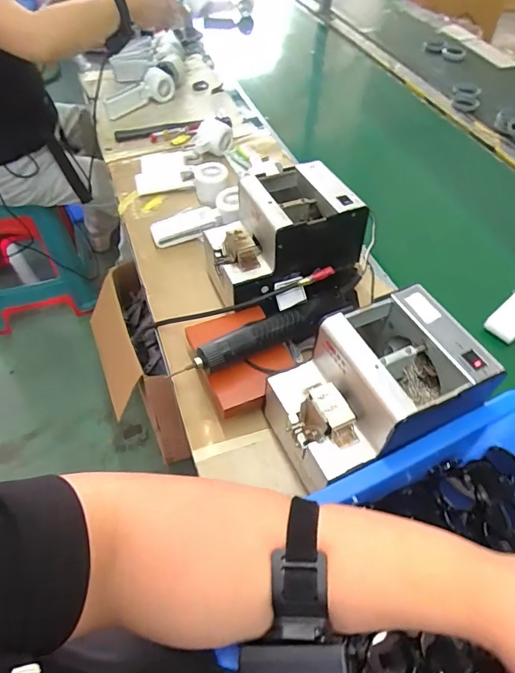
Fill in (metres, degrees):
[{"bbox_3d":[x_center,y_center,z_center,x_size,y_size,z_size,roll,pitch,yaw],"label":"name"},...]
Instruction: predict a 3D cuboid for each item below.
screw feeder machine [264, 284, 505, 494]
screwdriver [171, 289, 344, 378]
[{"bbox_3d":[0.115,0.056,0.459,0.185,0.127,0.128,-19,55,-17],"label":"screw feeder machine"},{"bbox_3d":[0.015,-0.007,0.537,0.211,0.030,0.037,-22,56,-19],"label":"screwdriver"}]

